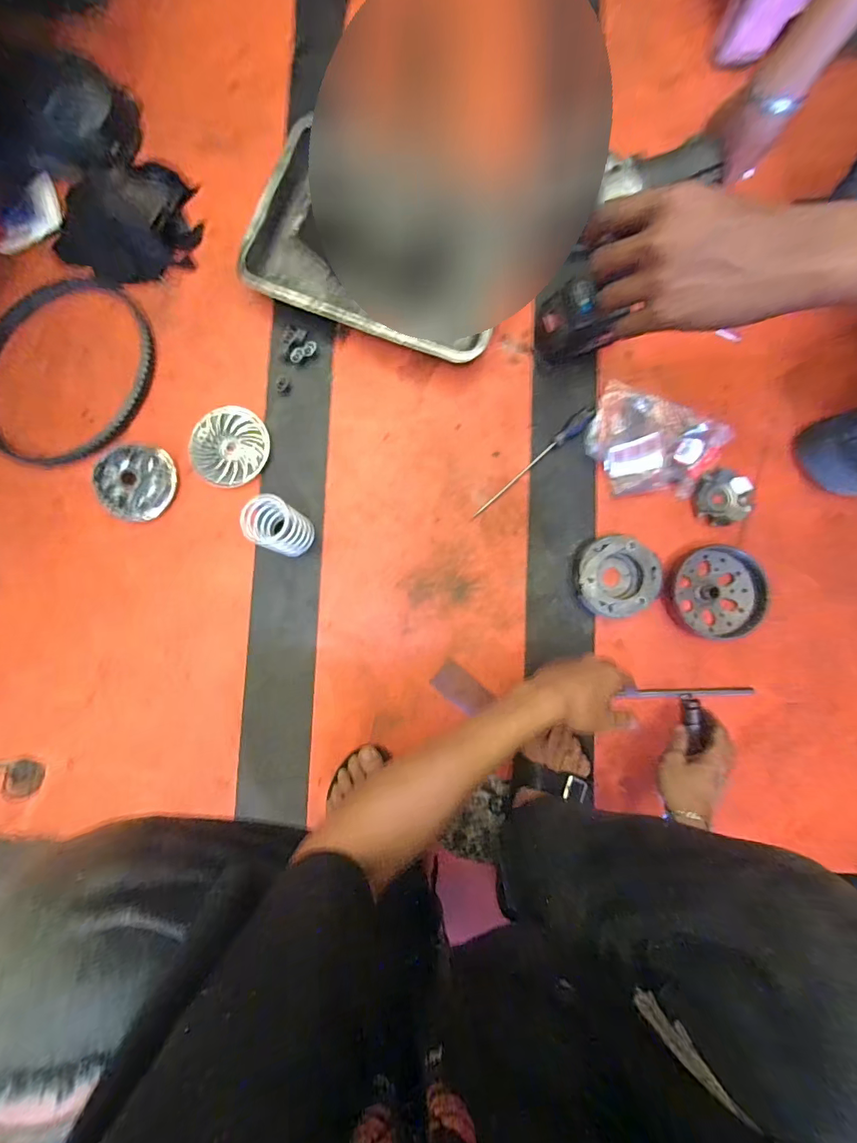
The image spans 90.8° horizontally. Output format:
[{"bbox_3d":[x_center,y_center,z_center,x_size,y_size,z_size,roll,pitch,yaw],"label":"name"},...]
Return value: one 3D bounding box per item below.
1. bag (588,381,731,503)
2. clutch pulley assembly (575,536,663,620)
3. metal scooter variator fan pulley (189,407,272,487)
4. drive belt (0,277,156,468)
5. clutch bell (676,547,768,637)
[{"bbox_3d":[0.334,-0.185,0.614,0.195,0.040,0.166,17,86,2],"label":"bag"},{"bbox_3d":[0.269,0.008,0.606,0.113,0.030,0.112,0,86,0],"label":"clutch pulley assembly"},{"bbox_3d":[-0.293,-0.184,0.623,0.106,0.014,0.116,0,86,0],"label":"metal scooter variator fan pulley"},{"bbox_3d":[-0.542,-0.305,0.635,0.257,0.020,0.292,6,86,1],"label":"drive belt"},{"bbox_3d":[0.415,0.029,0.605,0.121,0.033,0.128,-6,86,0],"label":"clutch bell"}]

